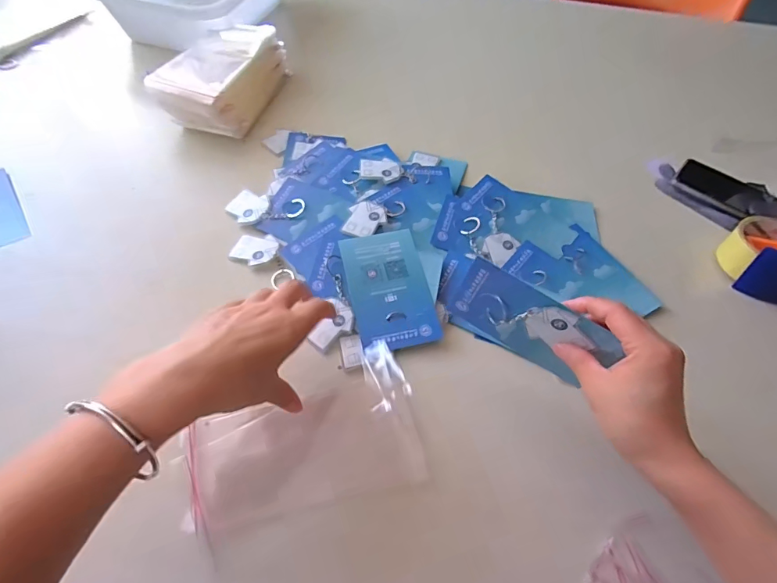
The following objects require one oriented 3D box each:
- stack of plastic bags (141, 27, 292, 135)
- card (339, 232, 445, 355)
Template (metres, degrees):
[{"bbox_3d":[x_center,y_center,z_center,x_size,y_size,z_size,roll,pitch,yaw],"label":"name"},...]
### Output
[{"bbox_3d":[-0.243,-0.314,0.654,0.128,0.069,0.214,11,53,4],"label":"stack of plastic bags"},{"bbox_3d":[0.000,-0.005,0.463,0.080,0.004,0.134,-12,62,-8],"label":"card"}]

